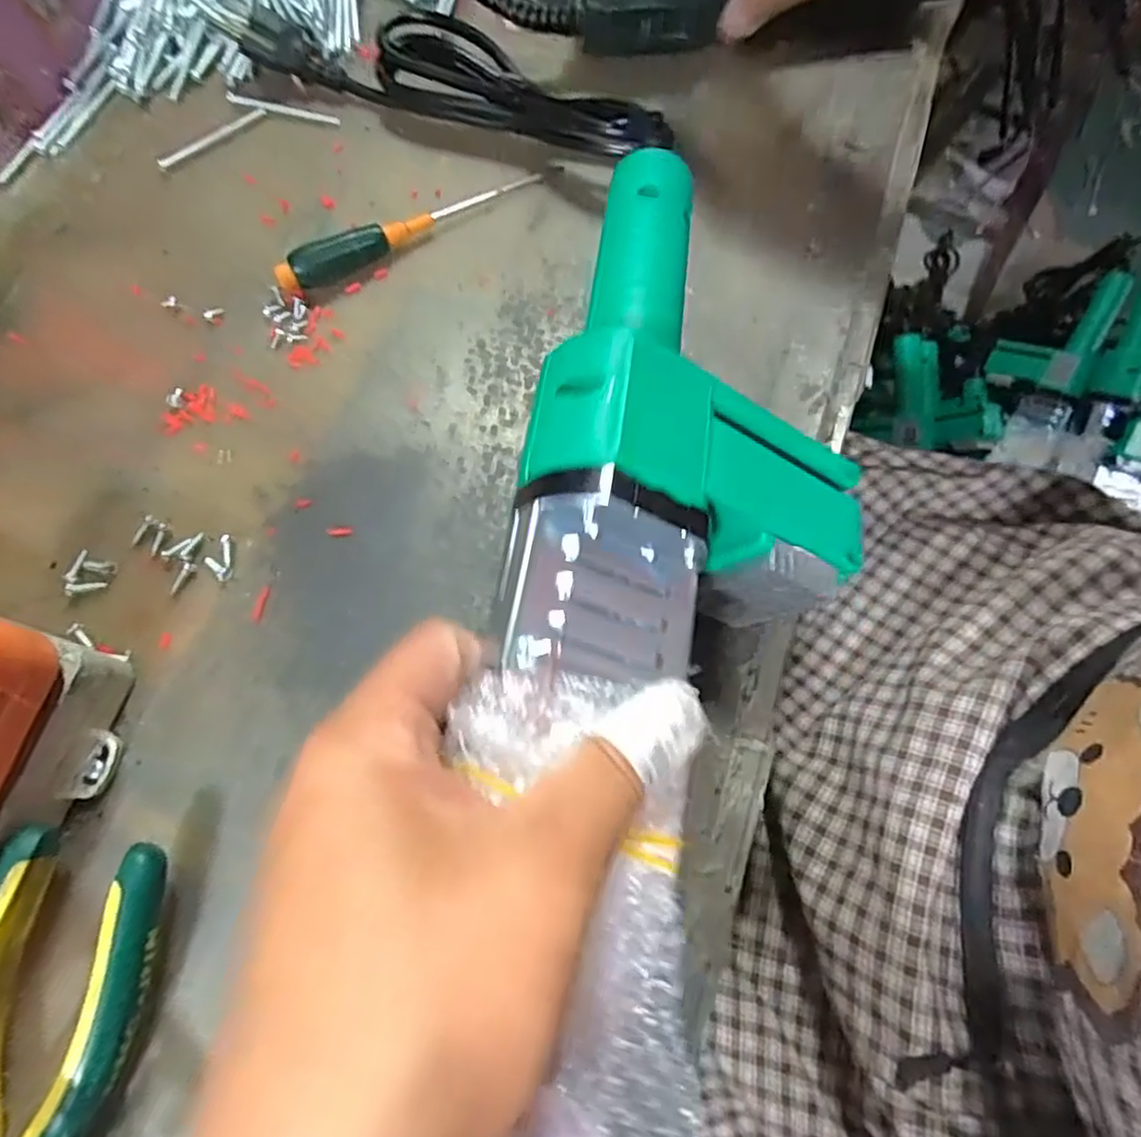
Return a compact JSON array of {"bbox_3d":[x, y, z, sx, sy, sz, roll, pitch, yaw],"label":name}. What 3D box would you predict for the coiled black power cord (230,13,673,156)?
[{"bbox_3d":[-0.054,-0.249,0.346,0.224,0.033,0.043,22,72,8],"label":"coiled black power cord"}]

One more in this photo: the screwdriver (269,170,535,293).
[{"bbox_3d":[-0.076,-0.166,0.327,0.136,0.014,0.015,-28,73,-9],"label":"screwdriver"}]

